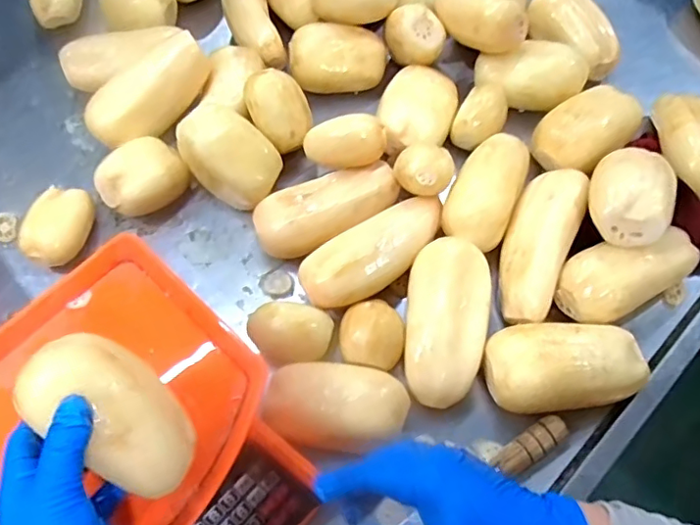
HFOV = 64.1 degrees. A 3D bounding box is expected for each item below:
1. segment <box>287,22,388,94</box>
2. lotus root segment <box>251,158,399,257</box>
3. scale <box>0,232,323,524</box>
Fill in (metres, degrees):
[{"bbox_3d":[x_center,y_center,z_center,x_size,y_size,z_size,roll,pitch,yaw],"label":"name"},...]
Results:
[{"bbox_3d":[-0.015,-0.250,0.697,0.121,0.056,0.071,-3,66,0],"label":"segment"},{"bbox_3d":[-0.022,-0.053,0.604,0.156,0.050,0.070,-21,67,-8],"label":"lotus root segment"},{"bbox_3d":[-0.194,0.172,0.465,0.279,0.130,0.280,40,72,17],"label":"scale"}]

